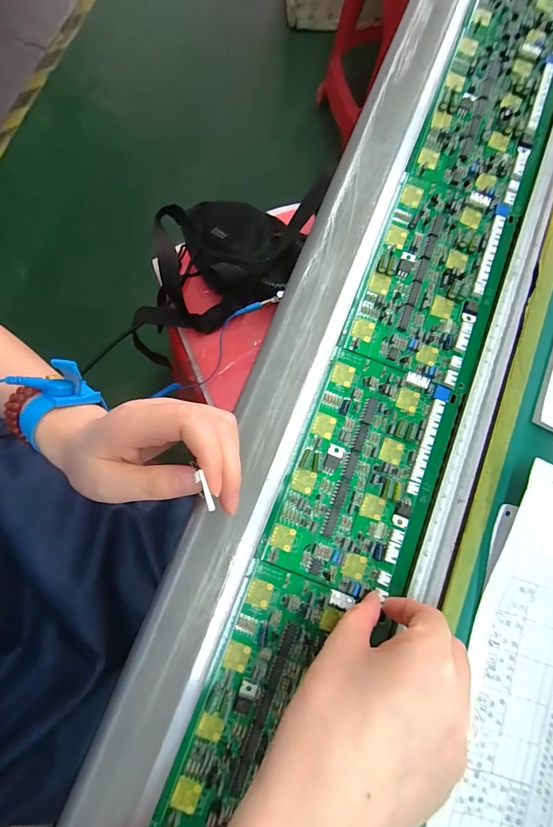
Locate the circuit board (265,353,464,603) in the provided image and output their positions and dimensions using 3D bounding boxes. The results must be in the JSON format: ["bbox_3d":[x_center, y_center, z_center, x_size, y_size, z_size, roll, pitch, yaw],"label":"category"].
[{"bbox_3d":[0.061,0.041,0.255,0.095,0.009,0.153,21,80,3],"label":"circuit board"}]

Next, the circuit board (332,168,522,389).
[{"bbox_3d":[0.119,-0.104,0.280,0.096,0.010,0.158,22,80,3],"label":"circuit board"}]

